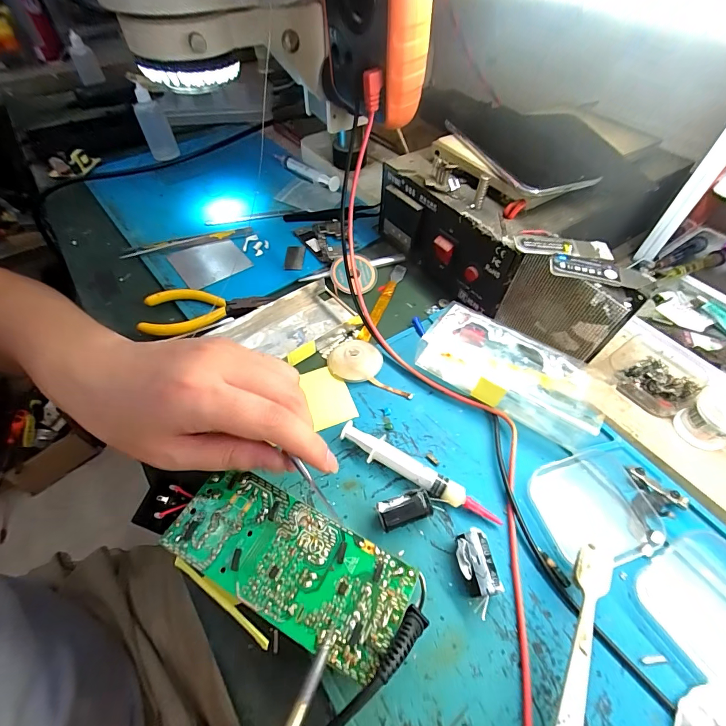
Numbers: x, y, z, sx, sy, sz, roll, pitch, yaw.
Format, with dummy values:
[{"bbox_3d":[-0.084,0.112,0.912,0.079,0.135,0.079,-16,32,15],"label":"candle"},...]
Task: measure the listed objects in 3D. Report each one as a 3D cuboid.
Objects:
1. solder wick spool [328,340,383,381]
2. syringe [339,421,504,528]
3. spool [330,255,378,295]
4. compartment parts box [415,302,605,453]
[{"bbox_3d":[-0.006,-0.002,0.303,0.042,0.012,0.040,0,53,0],"label":"solder wick spool"},{"bbox_3d":[0.034,0.075,0.245,0.112,0.015,0.018,30,59,20],"label":"syringe"},{"bbox_3d":[-0.009,-0.088,0.362,0.044,0.011,0.043,-2,70,-10],"label":"spool"},{"bbox_3d":[0.110,0.007,0.282,0.131,0.035,0.059,30,59,20],"label":"compartment parts box"}]

